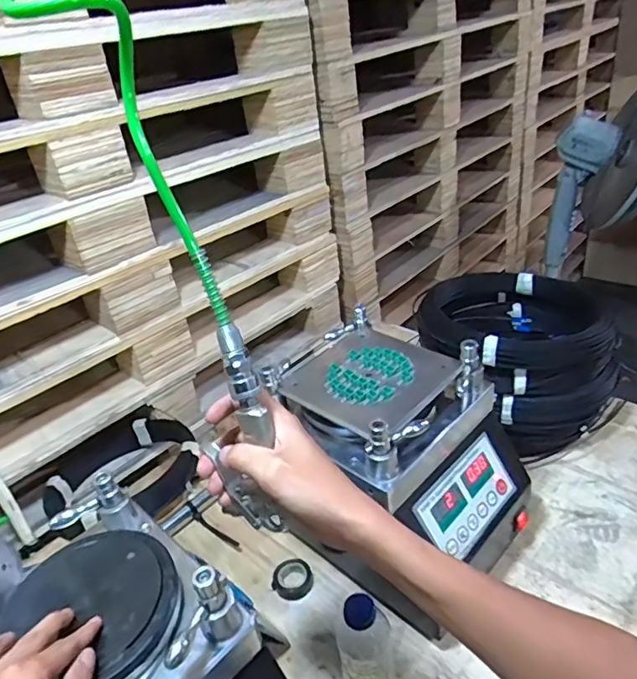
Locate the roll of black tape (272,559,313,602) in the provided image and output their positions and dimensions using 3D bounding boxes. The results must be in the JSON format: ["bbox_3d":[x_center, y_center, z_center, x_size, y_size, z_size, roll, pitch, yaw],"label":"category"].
[{"bbox_3d":[-0.035,0.326,0.731,0.052,0.016,0.051,-6,33,4],"label":"roll of black tape"}]

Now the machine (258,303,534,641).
[{"bbox_3d":[0.102,0.162,0.710,0.278,0.283,0.215,24,44,39],"label":"machine"}]

